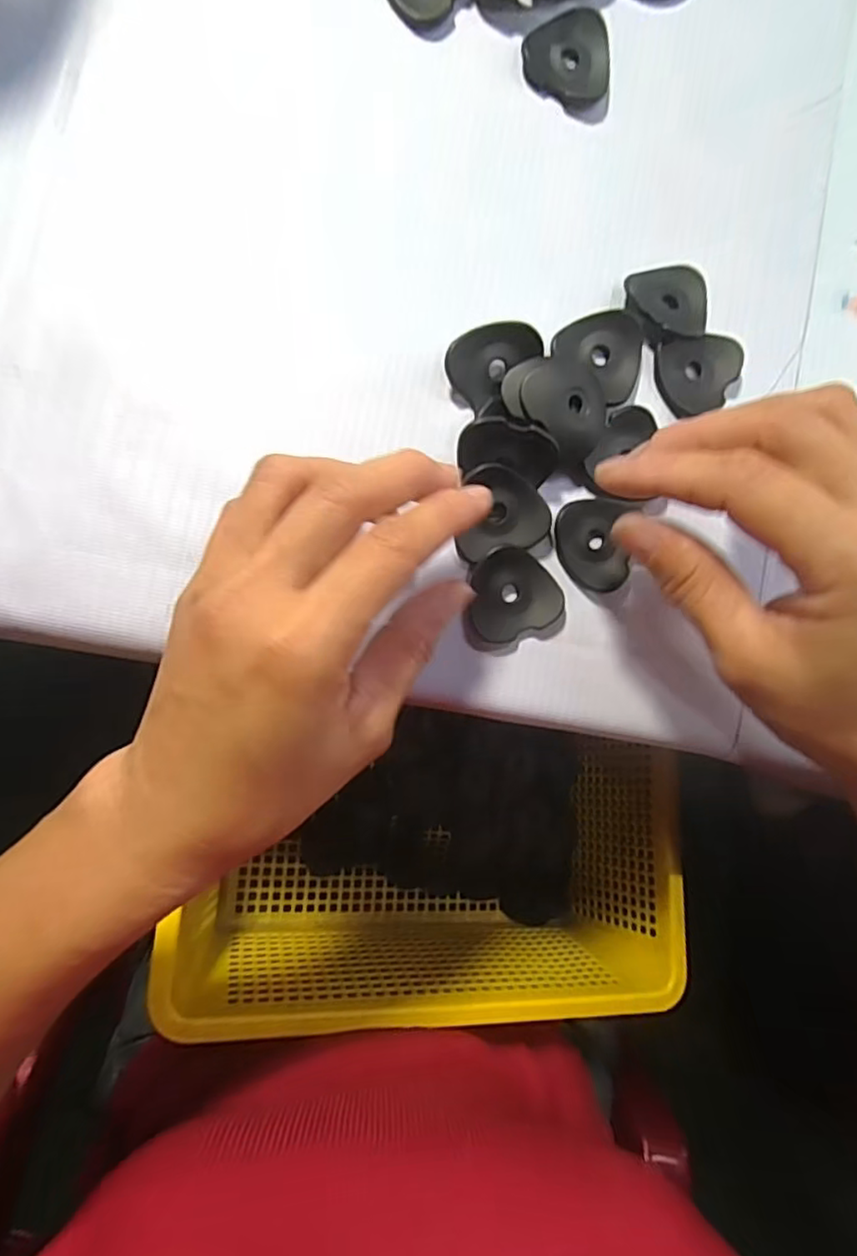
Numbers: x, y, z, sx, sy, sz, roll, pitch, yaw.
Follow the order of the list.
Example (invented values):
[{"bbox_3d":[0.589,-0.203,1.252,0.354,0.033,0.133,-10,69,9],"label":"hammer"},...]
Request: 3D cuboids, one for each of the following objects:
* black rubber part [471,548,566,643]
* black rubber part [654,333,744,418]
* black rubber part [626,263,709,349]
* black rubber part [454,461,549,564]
[{"bbox_3d":[0.032,-0.013,0.231,0.034,0.007,0.032,0,89,-9],"label":"black rubber part"},{"bbox_3d":[0.108,-0.101,0.247,0.035,0.009,0.027,-19,93,-9],"label":"black rubber part"},{"bbox_3d":[0.095,-0.126,0.241,0.036,0.008,0.029,-19,93,-9],"label":"black rubber part"},{"bbox_3d":[0.026,-0.043,0.229,0.034,0.009,0.031,-16,90,-9],"label":"black rubber part"}]

